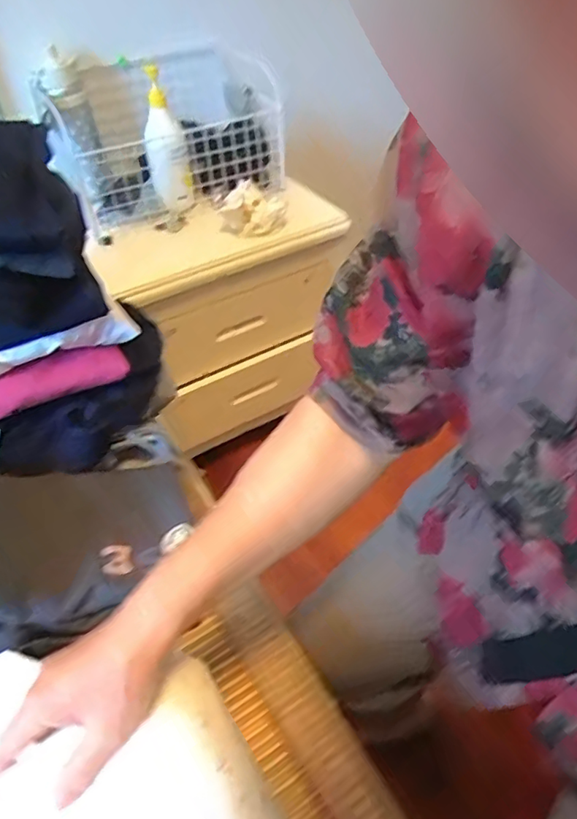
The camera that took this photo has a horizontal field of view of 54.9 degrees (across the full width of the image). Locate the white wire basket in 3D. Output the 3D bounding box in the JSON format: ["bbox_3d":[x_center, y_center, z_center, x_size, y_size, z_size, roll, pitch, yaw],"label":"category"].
[{"bbox_3d":[-0.231,-0.519,1.032,0.404,0.209,0.288,-23,48,-18],"label":"white wire basket"}]

